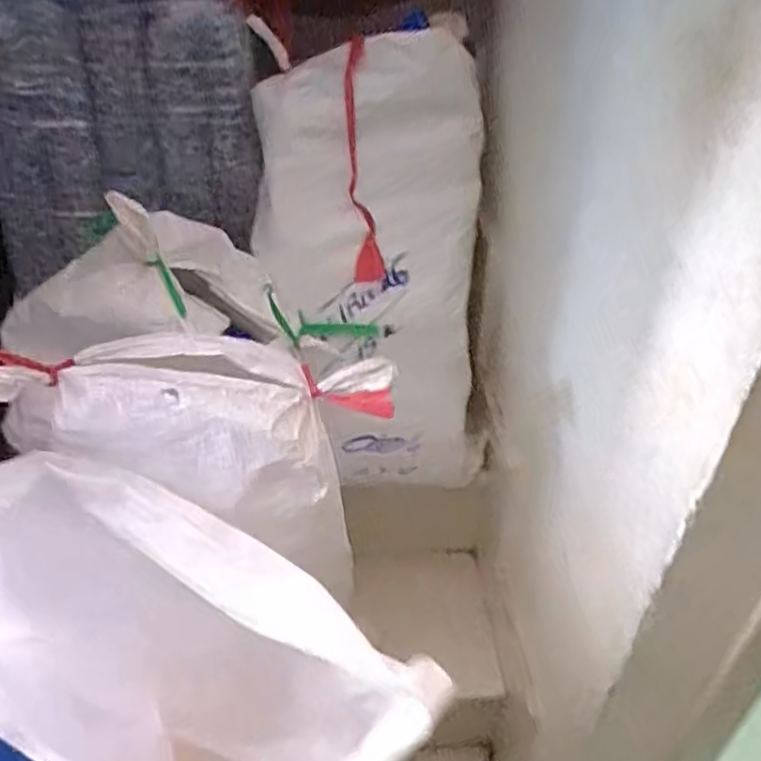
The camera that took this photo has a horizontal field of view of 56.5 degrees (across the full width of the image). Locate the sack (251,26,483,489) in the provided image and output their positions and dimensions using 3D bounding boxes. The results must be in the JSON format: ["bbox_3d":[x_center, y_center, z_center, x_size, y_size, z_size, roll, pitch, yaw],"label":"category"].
[{"bbox_3d":[0.001,-0.139,0.929,0.291,0.587,0.166,-6,7,-6],"label":"sack"}]

